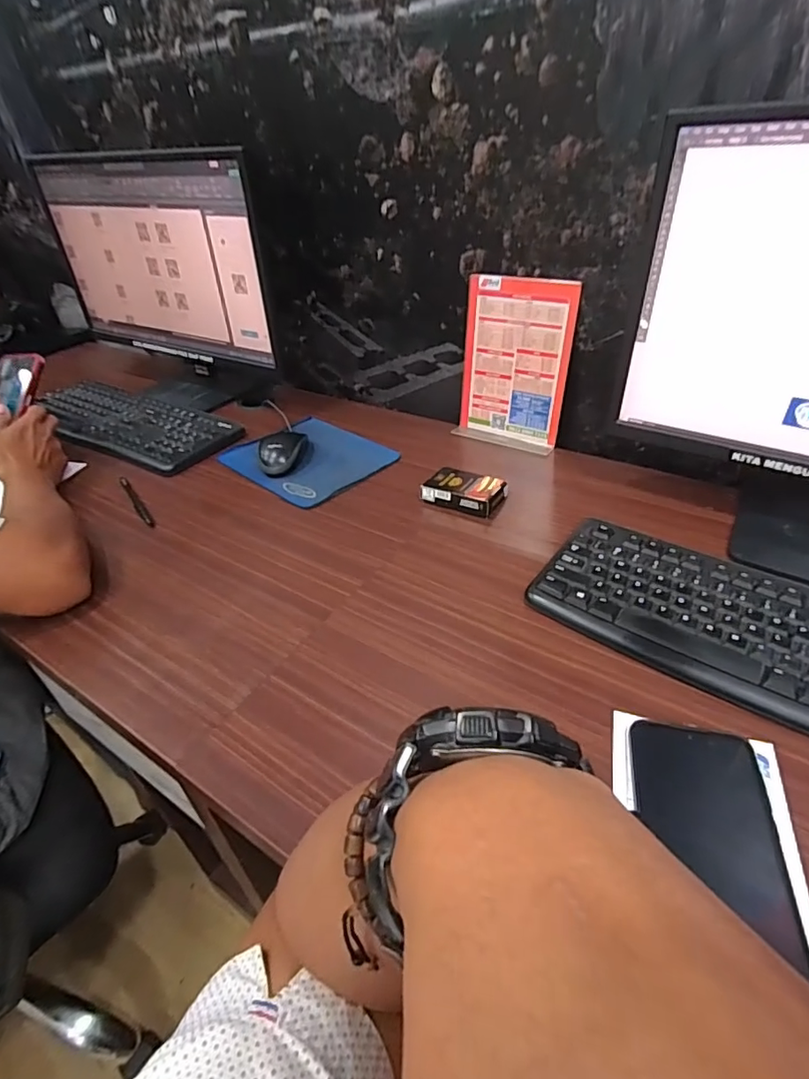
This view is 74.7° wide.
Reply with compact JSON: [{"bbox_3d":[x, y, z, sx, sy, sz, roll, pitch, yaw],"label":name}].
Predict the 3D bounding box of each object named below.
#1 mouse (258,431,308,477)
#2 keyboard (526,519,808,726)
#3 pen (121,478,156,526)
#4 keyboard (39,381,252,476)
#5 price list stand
[{"bbox_3d":[-0.170,-0.123,0.734,0.052,0.028,0.086,3,39,10],"label":"mouse"},{"bbox_3d":[0.328,0.086,0.429,0.428,0.019,0.152,23,49,30],"label":"keyboard"},{"bbox_3d":[-0.349,-0.051,0.690,0.011,0.007,0.150,-29,45,-24],"label":"pen"},{"bbox_3d":[-0.462,-0.194,0.866,0.435,0.019,0.160,18,44,27],"label":"keyboard"},{"bbox_3d":[0.144,-0.234,0.721,0.152,0.203,0.062,21,45,29],"label":"price list stand"}]

